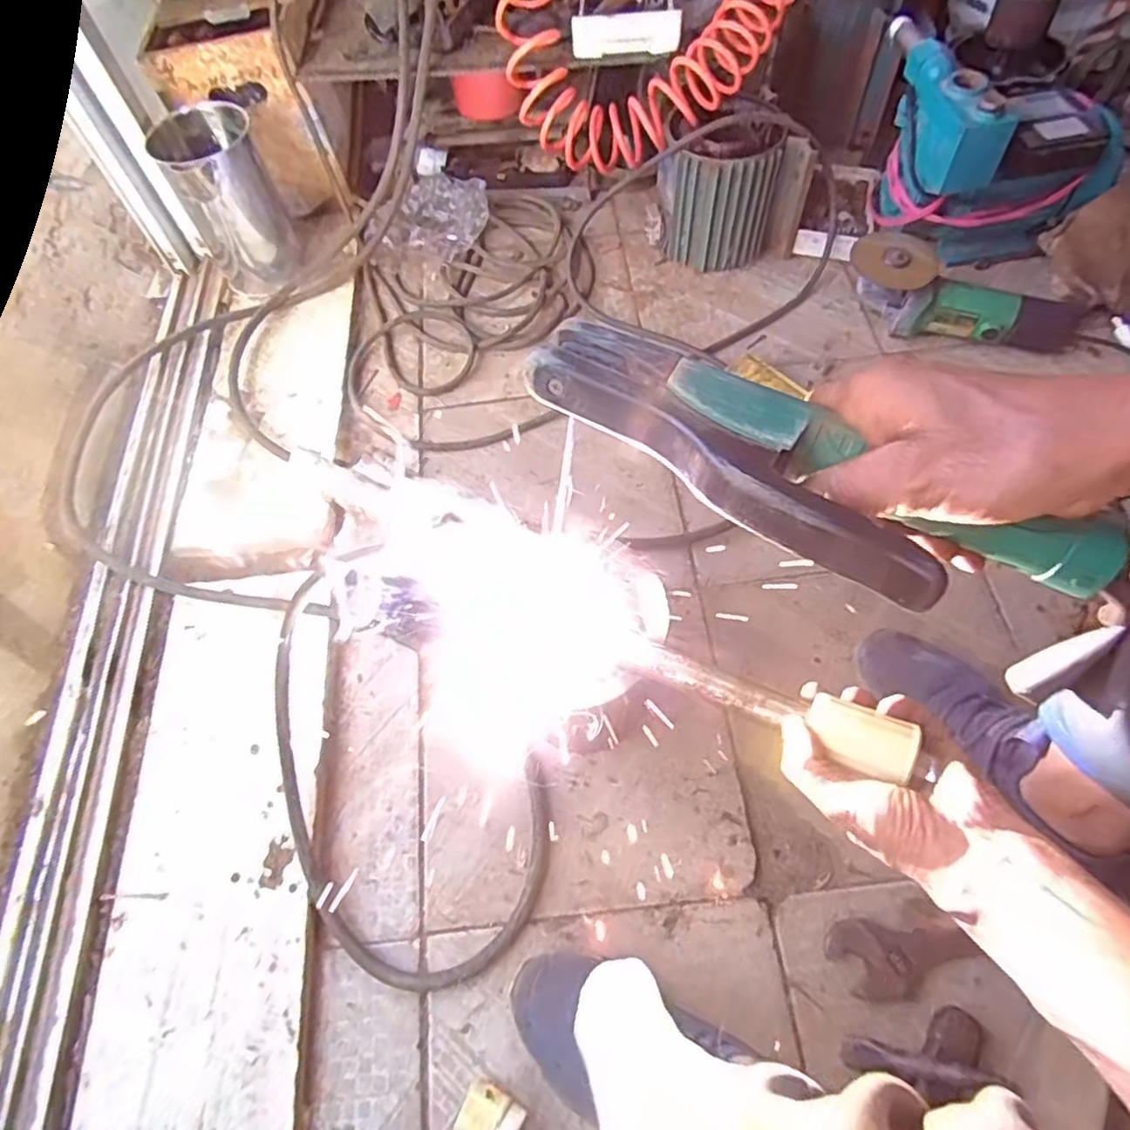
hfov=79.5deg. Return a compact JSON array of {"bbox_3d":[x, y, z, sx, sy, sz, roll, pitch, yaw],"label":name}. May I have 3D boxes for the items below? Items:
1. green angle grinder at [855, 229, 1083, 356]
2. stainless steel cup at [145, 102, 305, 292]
[{"bbox_3d":[0.482,-0.321,0.814,0.285,0.097,0.086,9,63,7],"label":"green angle grinder"},{"bbox_3d":[-0.440,-0.480,0.905,0.118,0.184,0.116,-22,63,-9],"label":"stainless steel cup"}]

